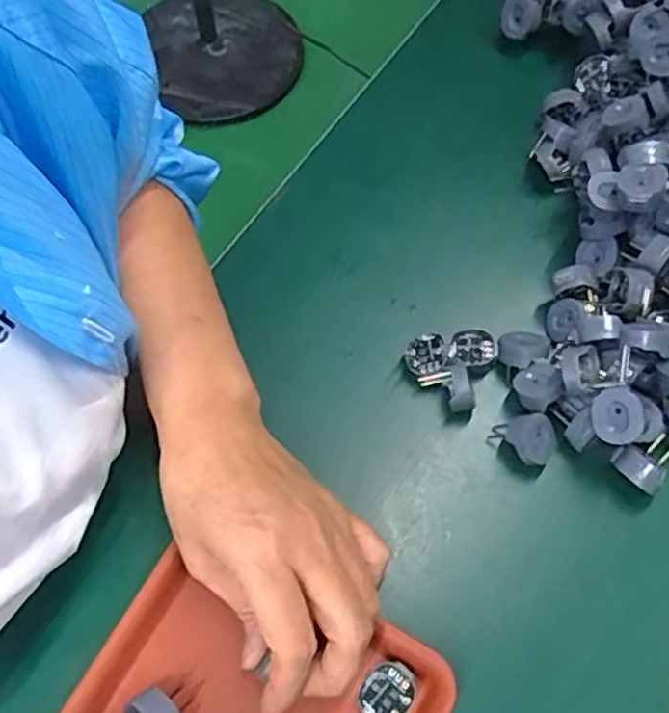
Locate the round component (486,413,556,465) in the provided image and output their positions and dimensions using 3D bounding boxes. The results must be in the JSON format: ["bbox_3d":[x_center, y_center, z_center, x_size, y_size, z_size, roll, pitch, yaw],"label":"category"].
[{"bbox_3d":[0.108,0.048,0.387,0.027,0.026,0.029,4,68,-10],"label":"round component"}]

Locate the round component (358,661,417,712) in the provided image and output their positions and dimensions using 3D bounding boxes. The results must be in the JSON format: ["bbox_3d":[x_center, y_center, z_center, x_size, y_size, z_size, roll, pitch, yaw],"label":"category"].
[{"bbox_3d":[0.025,0.163,0.331,0.024,0.007,0.029,29,68,16],"label":"round component"}]

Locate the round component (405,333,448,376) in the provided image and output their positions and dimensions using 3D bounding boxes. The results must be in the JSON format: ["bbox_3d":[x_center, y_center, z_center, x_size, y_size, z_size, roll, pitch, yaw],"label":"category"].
[{"bbox_3d":[0.054,0.001,0.410,0.024,0.017,0.023,-1,63,2],"label":"round component"}]

